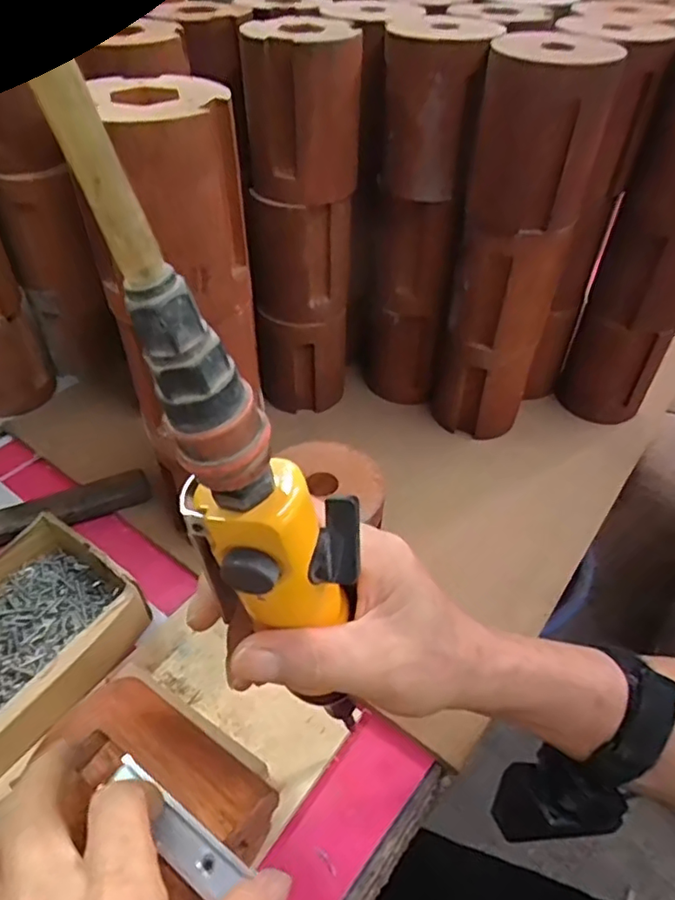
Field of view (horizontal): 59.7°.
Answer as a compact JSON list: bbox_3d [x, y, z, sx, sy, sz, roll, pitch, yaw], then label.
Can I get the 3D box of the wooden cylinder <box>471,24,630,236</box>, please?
[{"bbox_3d":[0.127,-0.197,0.374,0.076,0.100,0.058,16,47,11],"label":"wooden cylinder"}]

